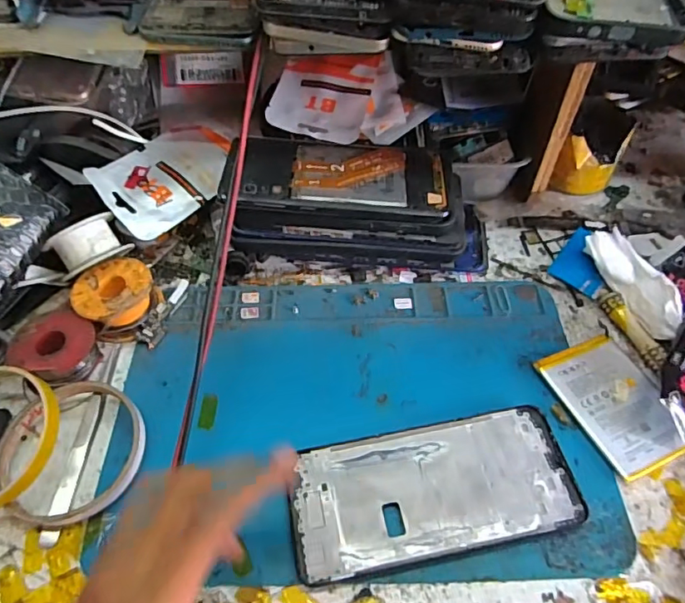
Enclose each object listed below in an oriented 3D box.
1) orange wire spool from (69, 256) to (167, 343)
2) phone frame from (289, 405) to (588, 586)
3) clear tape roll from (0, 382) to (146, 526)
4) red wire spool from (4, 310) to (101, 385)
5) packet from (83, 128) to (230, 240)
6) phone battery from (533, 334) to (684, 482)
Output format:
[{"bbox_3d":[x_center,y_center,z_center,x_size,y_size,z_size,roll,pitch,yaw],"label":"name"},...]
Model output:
[{"bbox_3d":[-0.157,-0.003,0.366,0.050,0.029,0.051,0,54,0],"label":"orange wire spool"},{"bbox_3d":[0.051,0.106,0.298,0.157,0.007,0.072,-10,54,-7],"label":"phone frame"},{"bbox_3d":[-0.160,0.087,0.308,0.082,0.020,0.079,0,54,0],"label":"clear tape roll"},{"bbox_3d":[-0.189,0.032,0.346,0.046,0.025,0.044,0,54,0],"label":"red wire spool"},{"bbox_3d":[-0.132,-0.095,0.392,0.072,0.016,0.097,43,64,14],"label":"packet"},{"bbox_3d":[0.175,0.061,0.330,0.064,0.005,0.085,-21,56,-14],"label":"phone battery"}]

